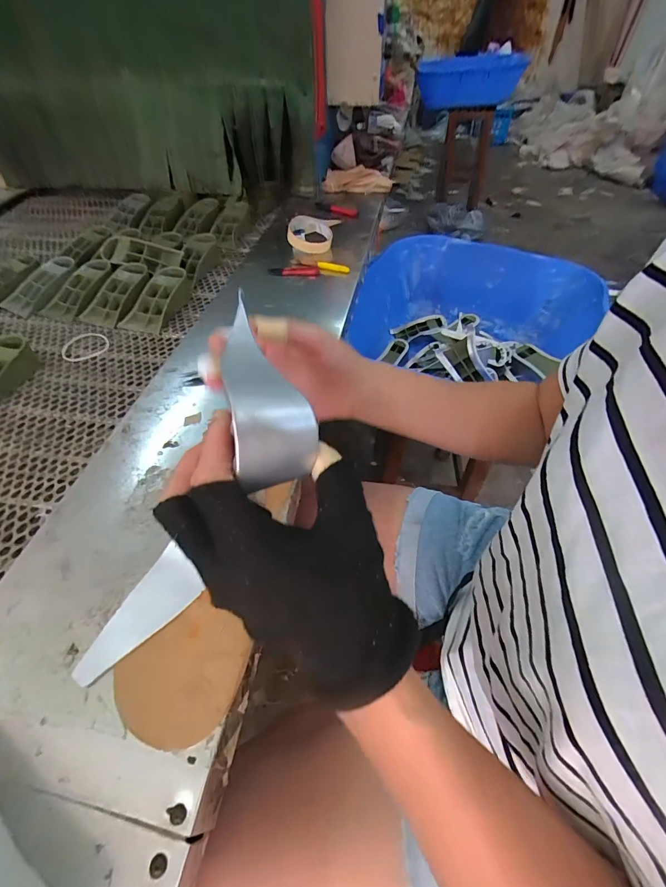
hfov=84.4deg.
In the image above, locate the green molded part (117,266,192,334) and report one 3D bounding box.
[{"bbox_3d":[-0.300,-0.252,0.643,0.081,0.051,0.153,16,65,14],"label":"green molded part"}]

